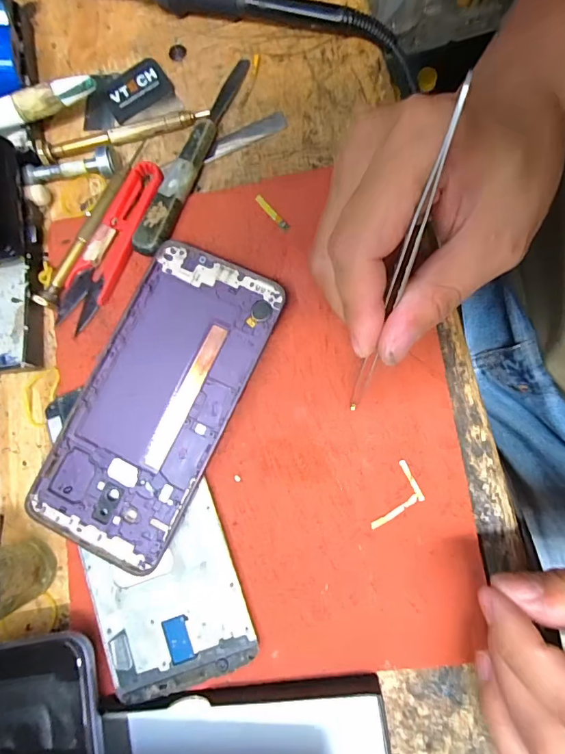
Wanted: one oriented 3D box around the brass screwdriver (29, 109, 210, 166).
[{"bbox_3d":[-0.093,-0.142,0.254,0.098,0.009,0.010,-17,81,3],"label":"brass screwdriver"}]

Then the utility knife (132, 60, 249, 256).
[{"bbox_3d":[-0.050,-0.126,0.245,0.015,0.009,0.130,22,84,8],"label":"utility knife"}]

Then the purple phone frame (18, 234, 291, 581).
[{"bbox_3d":[-0.063,0.011,0.221,0.073,0.009,0.156,25,85,8],"label":"purple phone frame"}]

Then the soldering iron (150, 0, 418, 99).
[{"bbox_3d":[-0.022,-0.213,0.255,0.210,0.017,0.024,21,84,8],"label":"soldering iron"}]

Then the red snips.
[{"bbox_3d":[-0.094,-0.073,0.241,0.023,0.015,0.097,27,85,8],"label":"red snips"}]

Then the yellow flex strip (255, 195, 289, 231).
[{"bbox_3d":[-0.006,-0.090,0.238,0.004,0.004,0.026,-41,80,-2],"label":"yellow flex strip"}]

